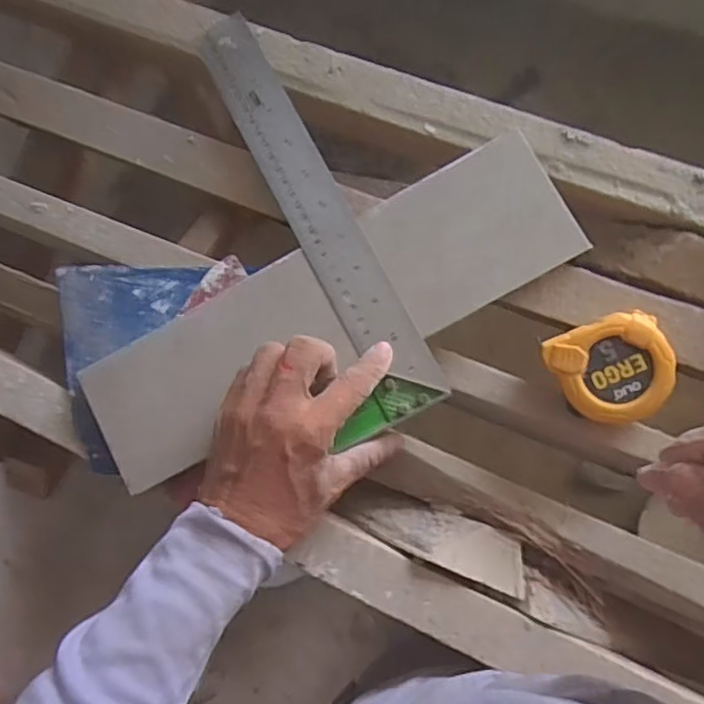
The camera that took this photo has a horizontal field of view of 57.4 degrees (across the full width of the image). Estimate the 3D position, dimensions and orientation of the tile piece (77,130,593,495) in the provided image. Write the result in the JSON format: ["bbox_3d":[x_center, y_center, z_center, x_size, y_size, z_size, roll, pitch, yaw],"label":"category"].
[{"bbox_3d":[-0.019,-0.025,0.428,0.335,0.010,0.095,-27,81,5],"label":"tile piece"}]

